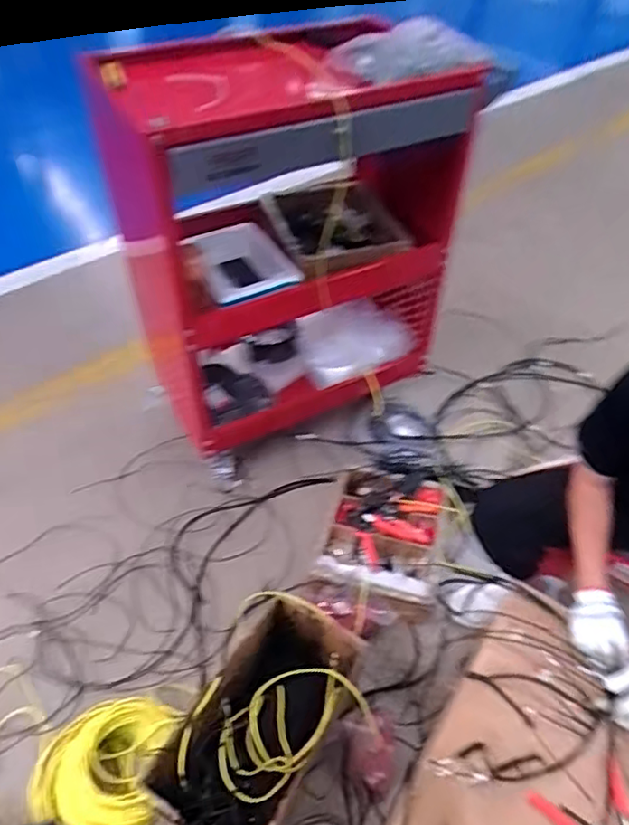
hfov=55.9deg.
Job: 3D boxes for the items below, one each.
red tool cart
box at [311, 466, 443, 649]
[{"bbox_3d":[-0.041,-0.404,1.496,0.766,0.799,0.433,-23,54,-22],"label":"red tool cart"},{"bbox_3d":[0.161,0.322,1.397,0.290,0.096,0.399,13,49,10],"label":"box"}]

